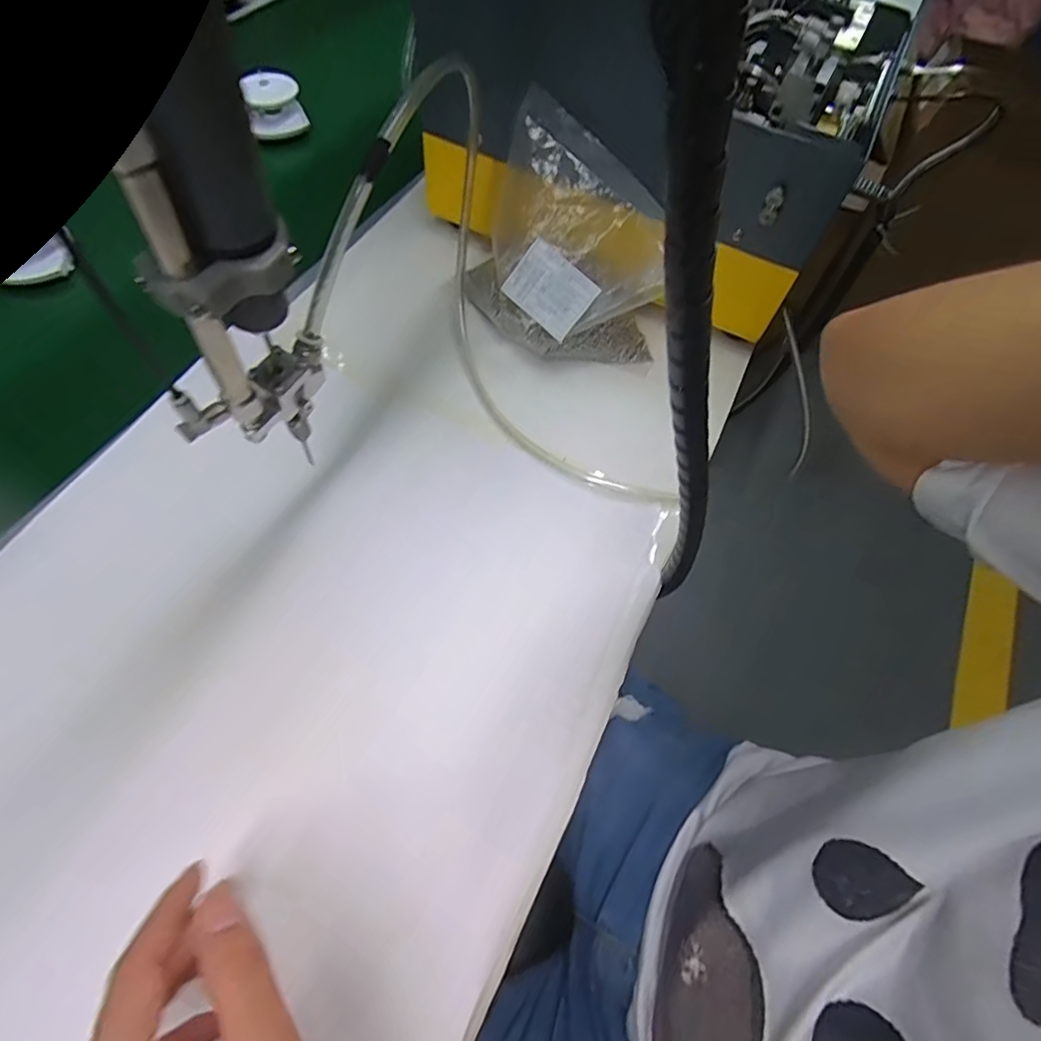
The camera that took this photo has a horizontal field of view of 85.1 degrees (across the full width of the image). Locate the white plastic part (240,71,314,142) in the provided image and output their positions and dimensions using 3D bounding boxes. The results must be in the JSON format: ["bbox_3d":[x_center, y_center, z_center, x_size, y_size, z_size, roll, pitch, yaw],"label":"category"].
[{"bbox_3d":[-0.280,-0.474,0.645,0.062,0.038,0.074,-21,61,-9],"label":"white plastic part"}]

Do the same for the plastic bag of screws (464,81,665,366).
[{"bbox_3d":[0.041,-0.212,0.463,0.178,0.158,0.042,40,34,5],"label":"plastic bag of screws"}]

